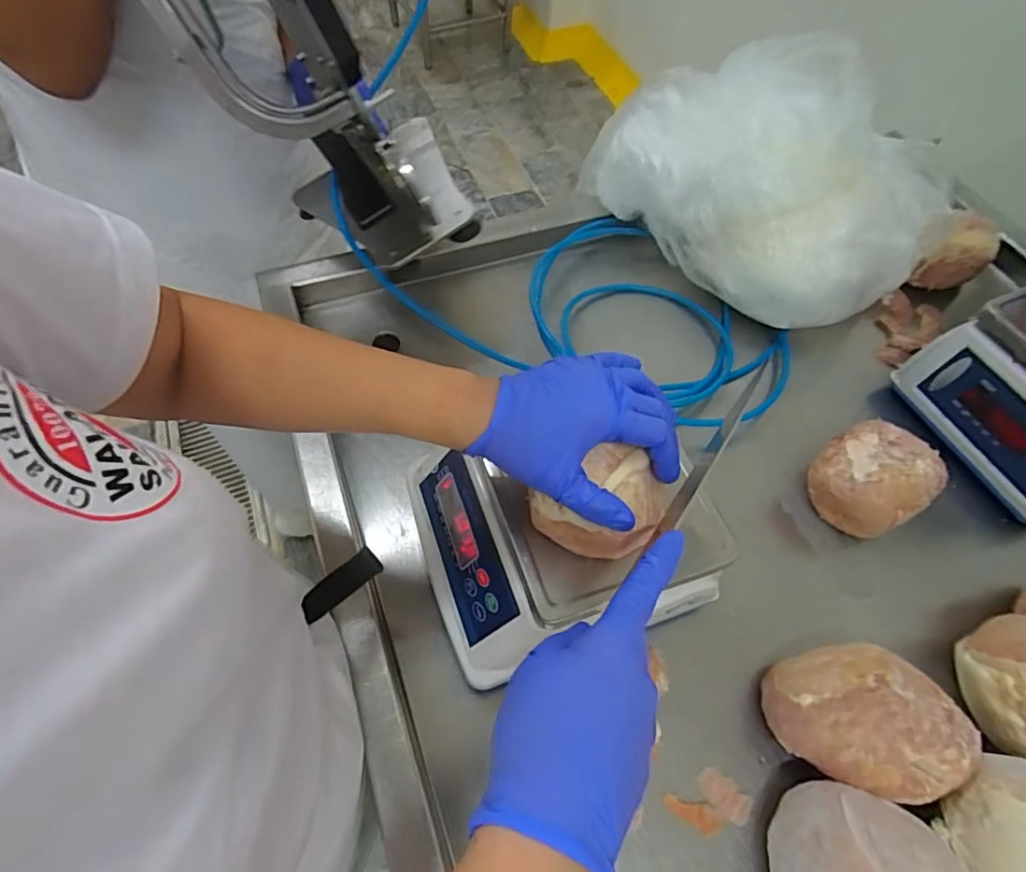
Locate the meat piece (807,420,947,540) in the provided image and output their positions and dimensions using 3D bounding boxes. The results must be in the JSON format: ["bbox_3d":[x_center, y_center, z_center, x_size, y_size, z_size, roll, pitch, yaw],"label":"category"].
[{"bbox_3d":[0.379,0.051,0.601,0.095,0.109,0.099,1,59,-2],"label":"meat piece"}]

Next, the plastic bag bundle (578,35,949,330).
[{"bbox_3d":[0.304,-0.320,0.697,0.412,0.202,0.219,33,63,16],"label":"plastic bag bundle"}]

